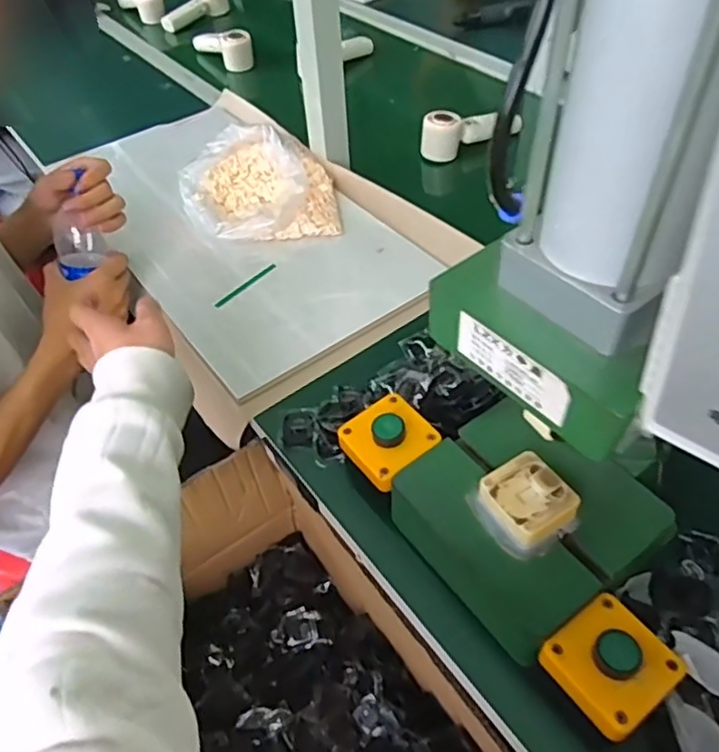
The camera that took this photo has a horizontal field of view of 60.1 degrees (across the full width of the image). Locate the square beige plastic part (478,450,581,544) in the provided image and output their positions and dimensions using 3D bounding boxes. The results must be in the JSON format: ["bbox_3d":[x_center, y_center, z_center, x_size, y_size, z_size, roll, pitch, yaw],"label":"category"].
[{"bbox_3d":[0.127,0.096,0.471,0.055,0.031,0.060,-28,52,-19],"label":"square beige plastic part"}]

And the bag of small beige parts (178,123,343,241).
[{"bbox_3d":[-0.141,-0.264,0.849,0.205,0.062,0.218,-8,48,-2],"label":"bag of small beige parts"}]

